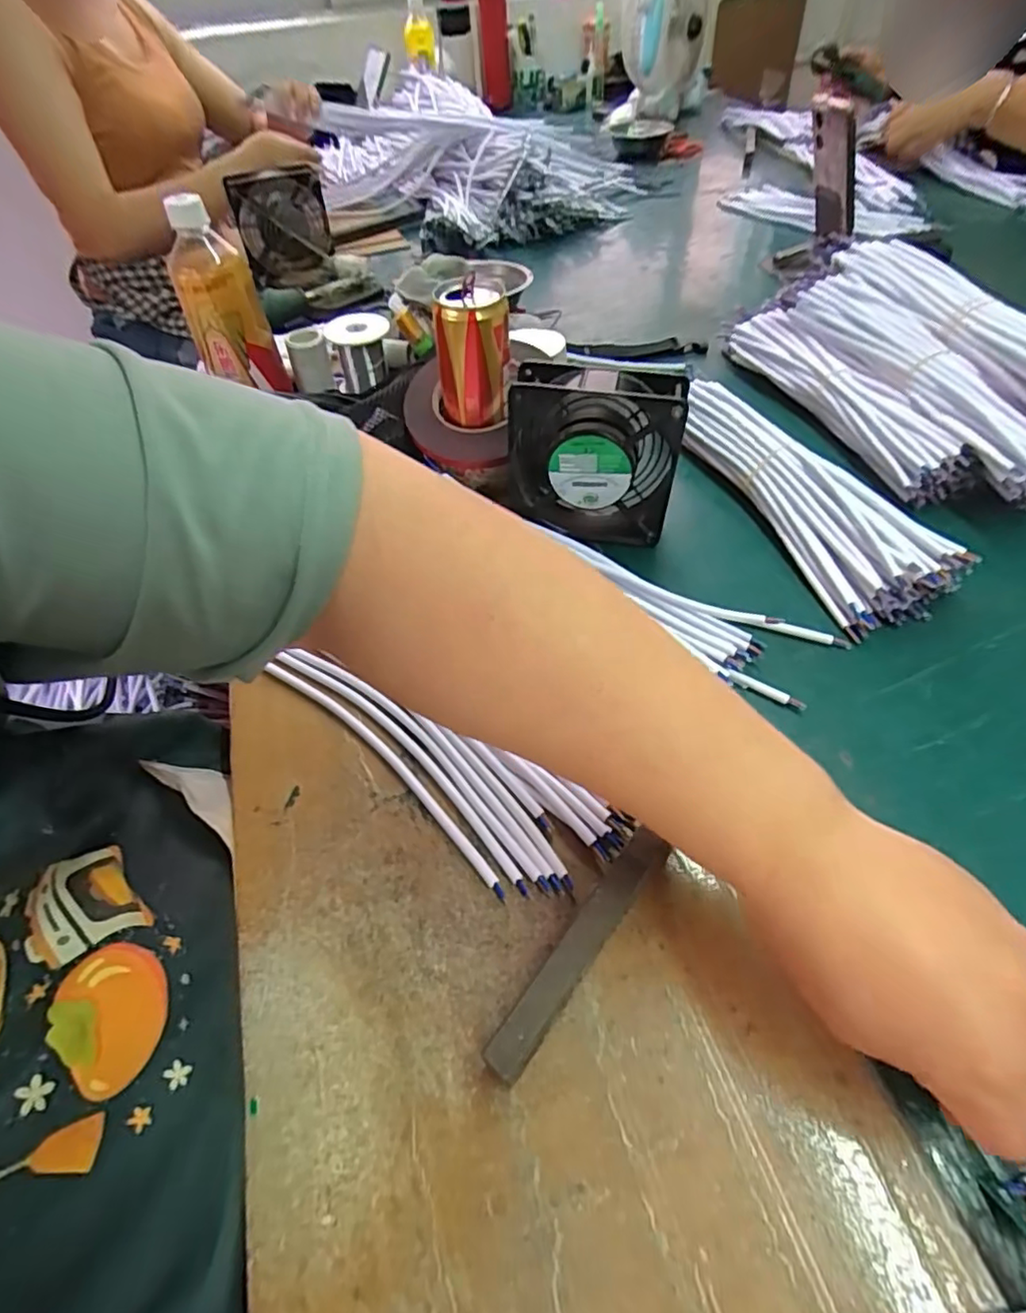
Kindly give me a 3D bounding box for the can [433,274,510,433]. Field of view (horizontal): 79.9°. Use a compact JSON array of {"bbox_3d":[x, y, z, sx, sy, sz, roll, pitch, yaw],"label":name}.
[{"bbox_3d":[-0.030,-0.227,0.478,0.058,0.100,0.057,-6,51,0],"label":"can"}]

